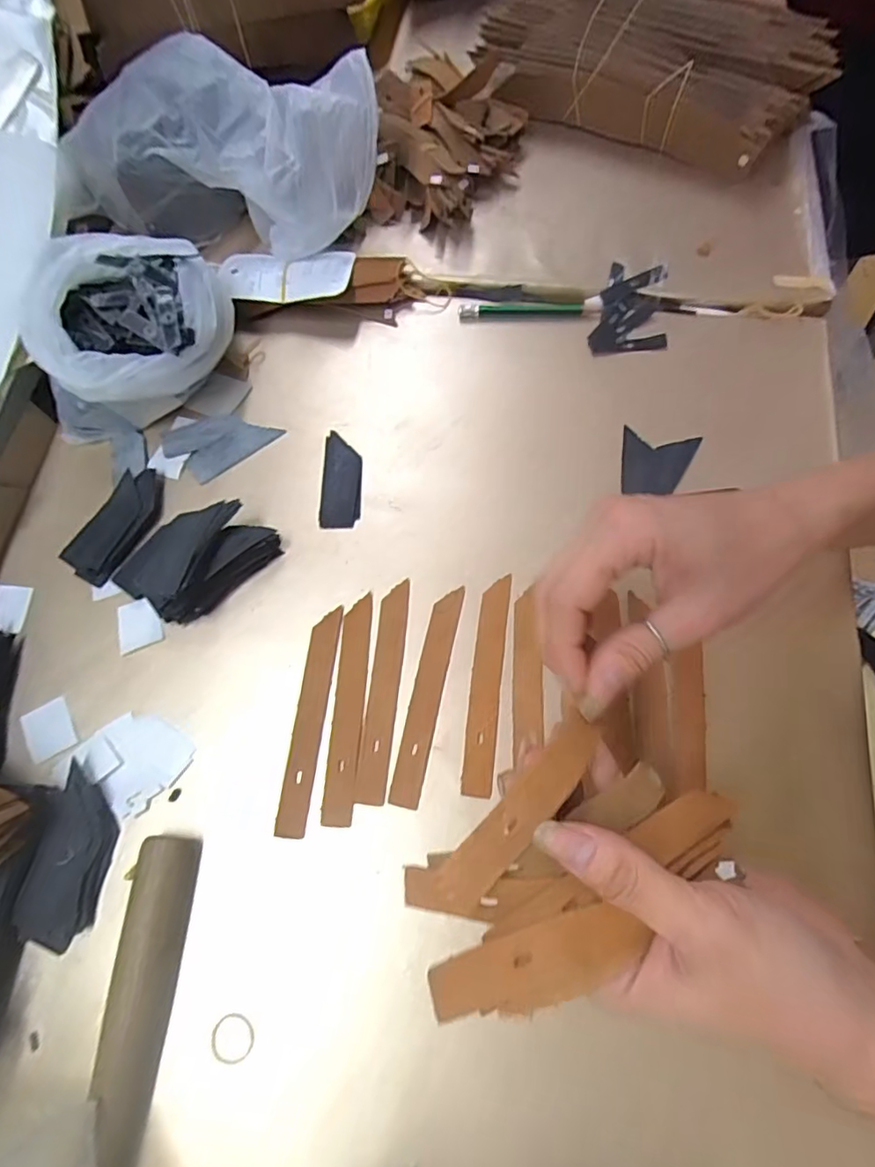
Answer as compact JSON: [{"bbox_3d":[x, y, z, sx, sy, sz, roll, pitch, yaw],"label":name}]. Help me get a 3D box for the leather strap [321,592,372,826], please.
[{"bbox_3d":[-0.049,0.068,0.320,0.018,0.004,0.125,2,69,4],"label":"leather strap"}]

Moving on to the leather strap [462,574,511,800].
[{"bbox_3d":[0.028,0.055,0.322,0.017,0.004,0.122,6,69,5],"label":"leather strap"}]

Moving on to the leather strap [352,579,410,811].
[{"bbox_3d":[-0.031,0.058,0.323,0.016,0.004,0.123,4,69,5],"label":"leather strap"}]

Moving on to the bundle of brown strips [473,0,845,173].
[{"bbox_3d":[0.170,-0.417,0.463,0.249,0.062,0.128,30,73,13],"label":"bundle of brown strips"}]

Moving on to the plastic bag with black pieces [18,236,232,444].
[{"bbox_3d":[-0.200,-0.164,0.381,0.124,0.076,0.114,-6,69,1],"label":"plastic bag with black pieces"}]

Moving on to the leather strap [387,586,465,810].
[{"bbox_3d":[-0.005,0.061,0.322,0.016,0.004,0.123,11,70,7],"label":"leather strap"}]

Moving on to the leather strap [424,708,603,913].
[{"bbox_3d":[0.031,0.077,0.199,0.016,0.009,0.082,41,67,16],"label":"leather strap"}]

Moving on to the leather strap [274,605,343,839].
[{"bbox_3d":[-0.071,0.075,0.320,0.016,0.004,0.123,5,69,5],"label":"leather strap"}]

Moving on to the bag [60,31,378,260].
[{"bbox_3d":[-0.147,-0.303,0.420,0.217,0.095,0.128,5,69,5],"label":"bag"}]

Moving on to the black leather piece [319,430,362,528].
[{"bbox_3d":[-0.063,-0.069,0.373,0.025,0.005,0.068,-1,69,3],"label":"black leather piece"}]

